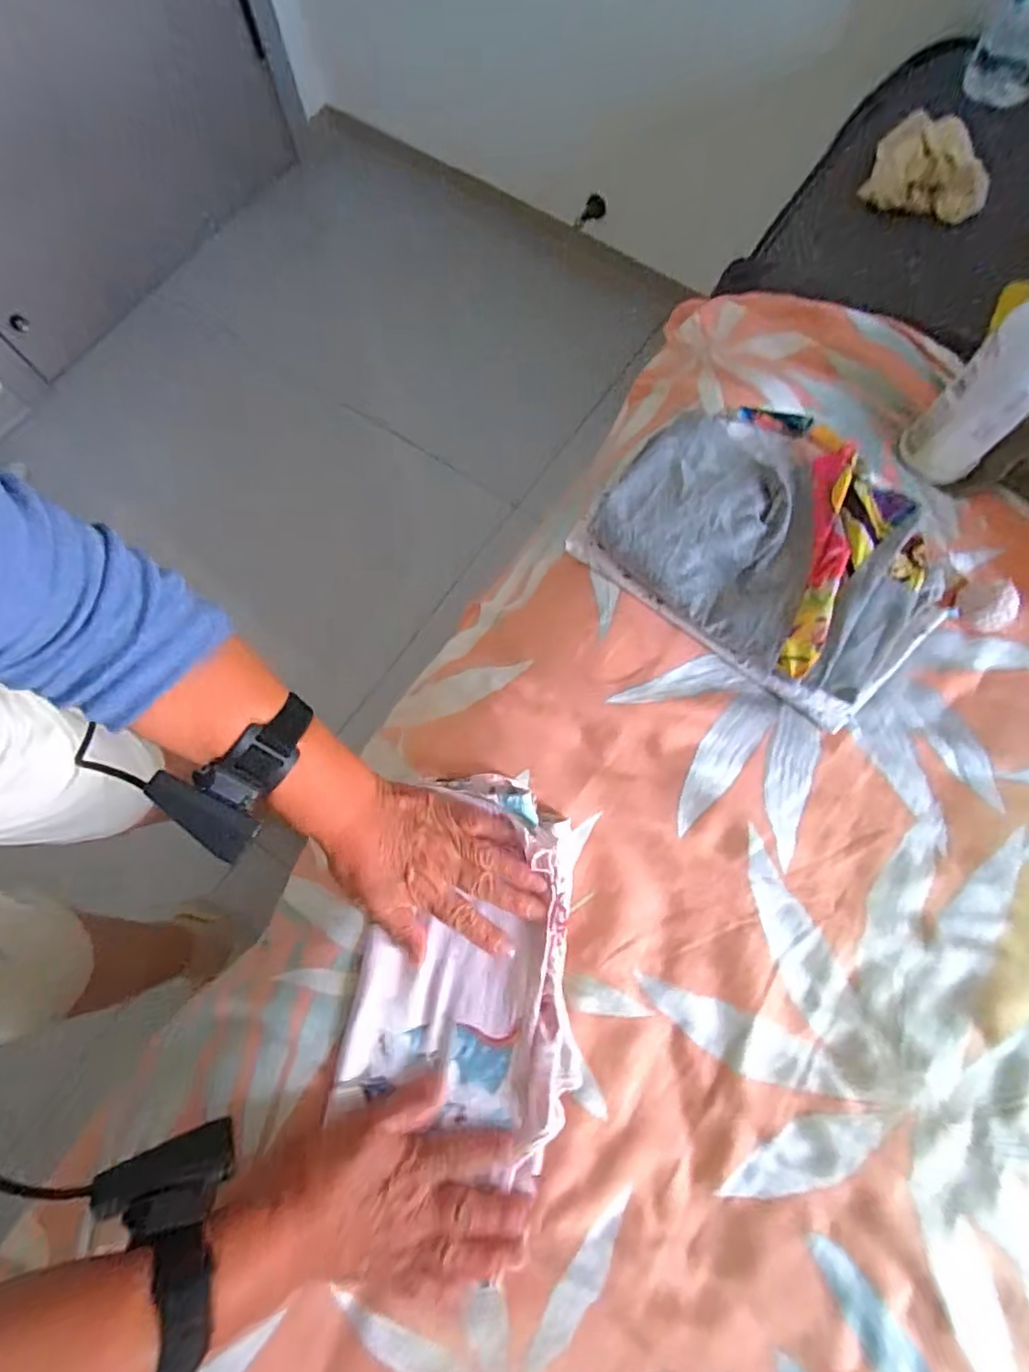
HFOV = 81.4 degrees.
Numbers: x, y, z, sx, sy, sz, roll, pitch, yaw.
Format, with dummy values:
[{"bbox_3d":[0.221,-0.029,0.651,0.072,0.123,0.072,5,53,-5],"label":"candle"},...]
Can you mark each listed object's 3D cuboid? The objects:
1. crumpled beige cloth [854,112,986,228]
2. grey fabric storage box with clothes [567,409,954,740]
[{"bbox_3d":[0.459,-0.565,0.656,0.129,0.039,0.105,34,78,8],"label":"crumpled beige cloth"},{"bbox_3d":[0.200,-0.108,0.472,0.250,0.068,0.167,41,79,9],"label":"grey fabric storage box with clothes"}]

